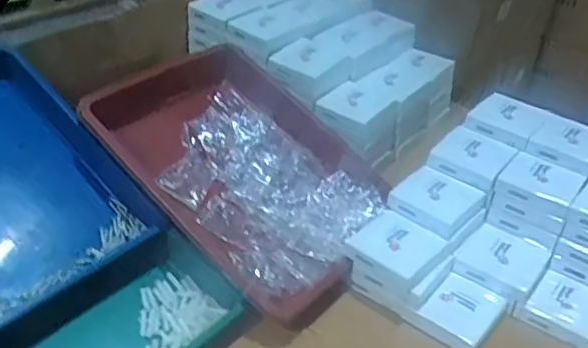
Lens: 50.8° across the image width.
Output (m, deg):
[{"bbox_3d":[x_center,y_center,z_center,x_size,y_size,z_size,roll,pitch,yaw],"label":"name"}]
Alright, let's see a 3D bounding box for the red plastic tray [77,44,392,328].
[{"bbox_3d":[-0.050,-0.009,0.763,0.351,0.065,0.267,43,55,12],"label":"red plastic tray"}]

